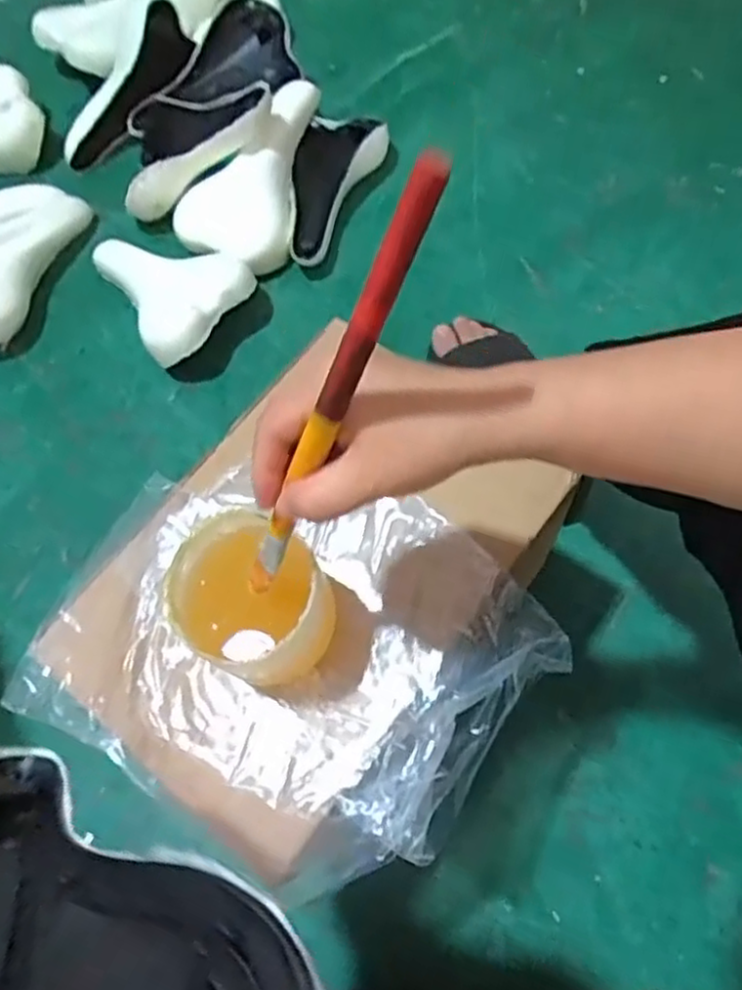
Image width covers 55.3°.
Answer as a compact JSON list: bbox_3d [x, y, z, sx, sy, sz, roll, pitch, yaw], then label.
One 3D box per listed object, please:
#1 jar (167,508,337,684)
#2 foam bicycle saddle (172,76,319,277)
[{"bbox_3d":[-0.078,0.073,0.462,0.095,0.091,0.085,26,72,16],"label":"jar"},{"bbox_3d":[-0.129,-0.403,0.915,0.154,0.057,0.260,40,90,5],"label":"foam bicycle saddle"}]

